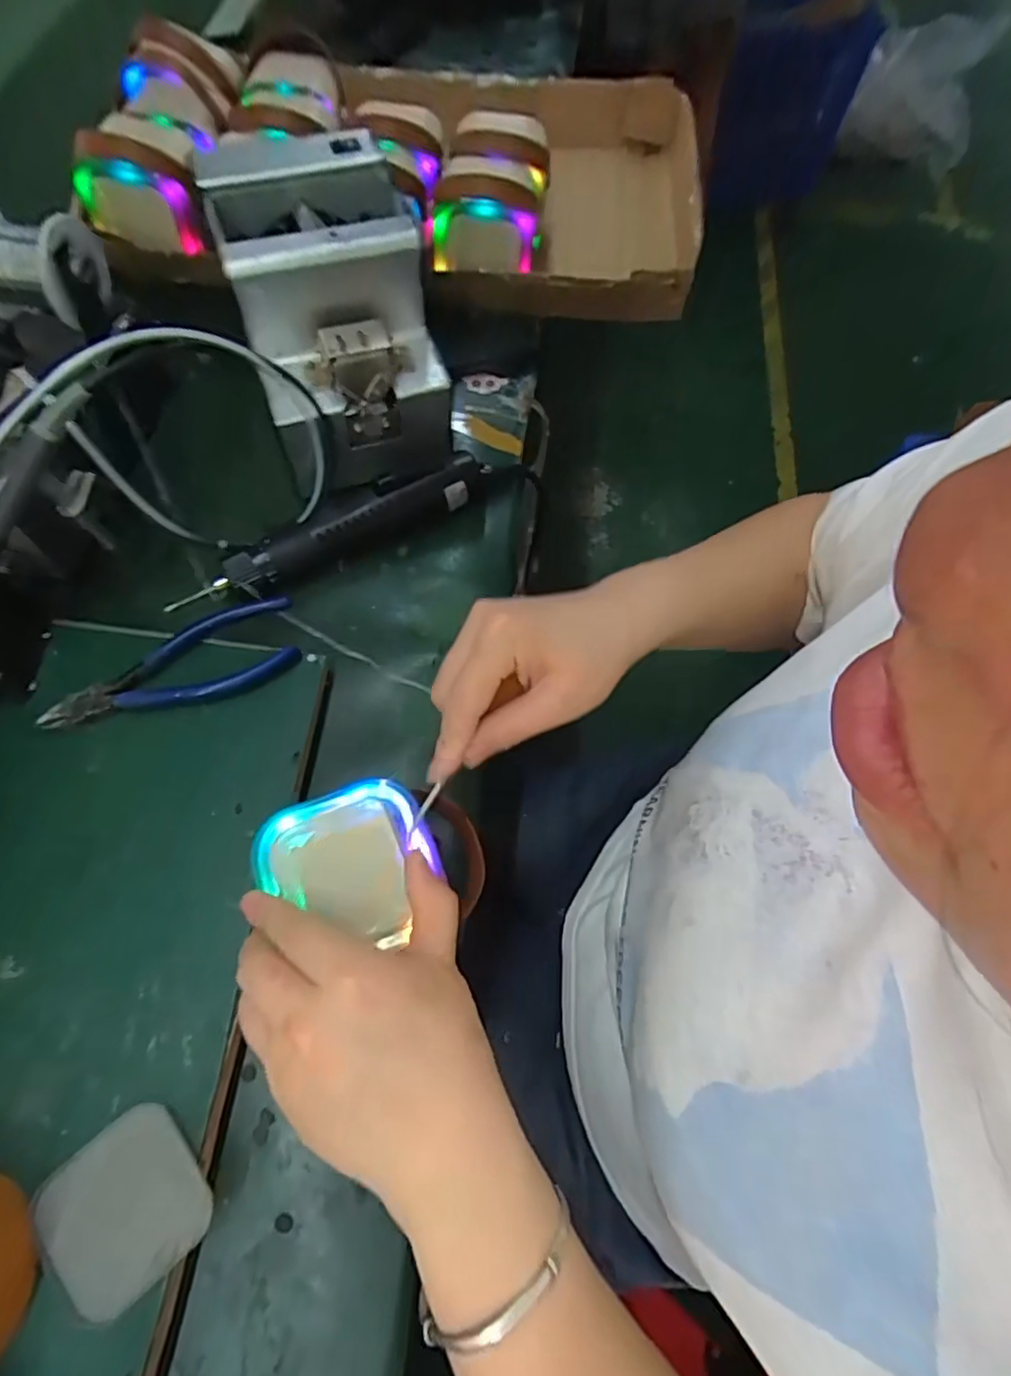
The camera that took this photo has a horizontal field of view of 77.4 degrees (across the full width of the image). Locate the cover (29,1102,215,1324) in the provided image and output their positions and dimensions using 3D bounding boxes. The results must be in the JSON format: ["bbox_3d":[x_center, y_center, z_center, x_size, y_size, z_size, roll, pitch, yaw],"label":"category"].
[{"bbox_3d":[-0.177,0.240,0.291,0.065,0.006,0.065,-38,74,-17],"label":"cover"}]

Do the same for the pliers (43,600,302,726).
[{"bbox_3d":[-0.208,-0.012,0.398,0.152,0.012,0.055,-19,69,-11],"label":"pliers"}]

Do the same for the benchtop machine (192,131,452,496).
[{"bbox_3d":[-0.123,-0.265,0.466,0.125,0.153,0.176,-18,69,-11],"label":"benchtop machine"}]

